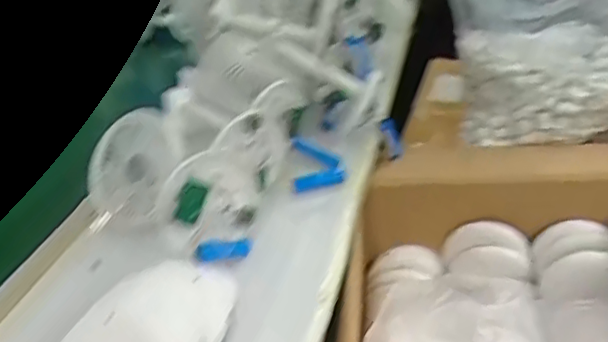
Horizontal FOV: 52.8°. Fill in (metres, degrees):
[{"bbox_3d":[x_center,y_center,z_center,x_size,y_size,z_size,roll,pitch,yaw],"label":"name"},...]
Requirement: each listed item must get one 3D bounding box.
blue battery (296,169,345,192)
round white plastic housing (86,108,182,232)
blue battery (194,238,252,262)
[{"bbox_3d":[0.018,0.011,0.746,0.064,0.011,0.018,-13,33,-15],"label":"blue battery"},{"bbox_3d":[-0.198,0.002,0.702,0.114,0.124,0.021,56,15,17],"label":"round white plastic housing"},{"bbox_3d":[-0.079,0.079,0.617,0.065,0.016,0.015,-2,24,-42],"label":"blue battery"}]

